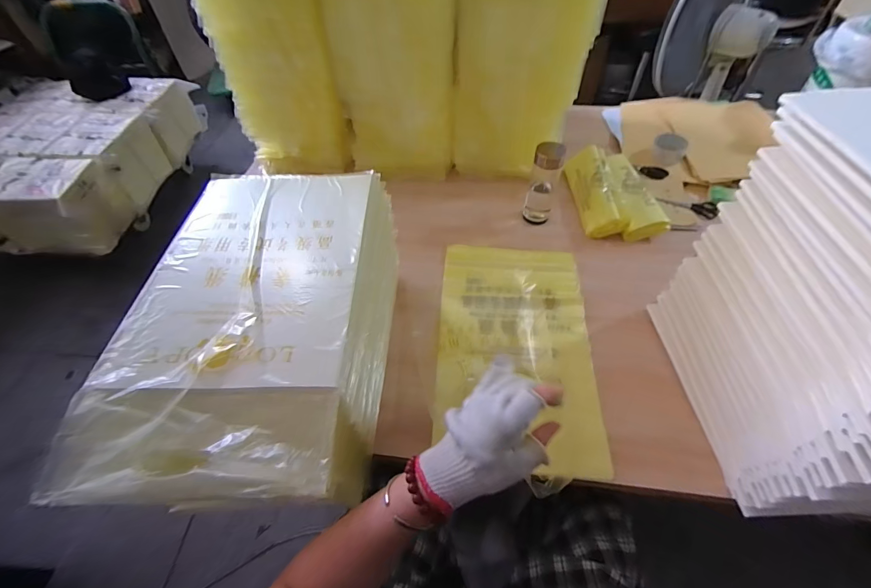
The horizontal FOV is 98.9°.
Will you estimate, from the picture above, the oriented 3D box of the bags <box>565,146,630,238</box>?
[{"bbox_3d":[0.410,-0.271,0.961,0.094,0.054,0.291,1,53,2],"label":"bags"}]

